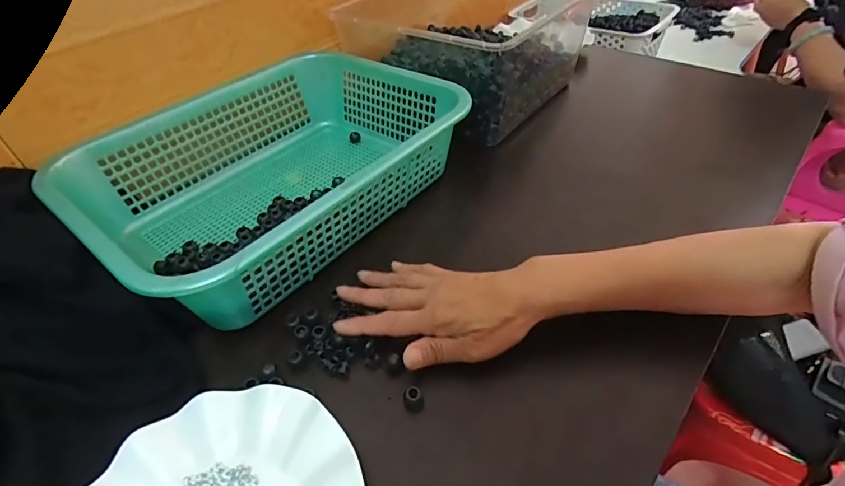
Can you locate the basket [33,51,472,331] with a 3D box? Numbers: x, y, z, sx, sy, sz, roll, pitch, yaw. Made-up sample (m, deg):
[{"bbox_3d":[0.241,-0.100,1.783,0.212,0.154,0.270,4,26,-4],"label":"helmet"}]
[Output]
[{"bbox_3d":[-0.157,-0.080,0.489,0.285,0.105,0.379,27,52,29],"label":"basket"}]

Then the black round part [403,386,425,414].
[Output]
[{"bbox_3d":[-0.007,0.122,0.342,0.015,0.018,0.012,21,50,24],"label":"black round part"}]

